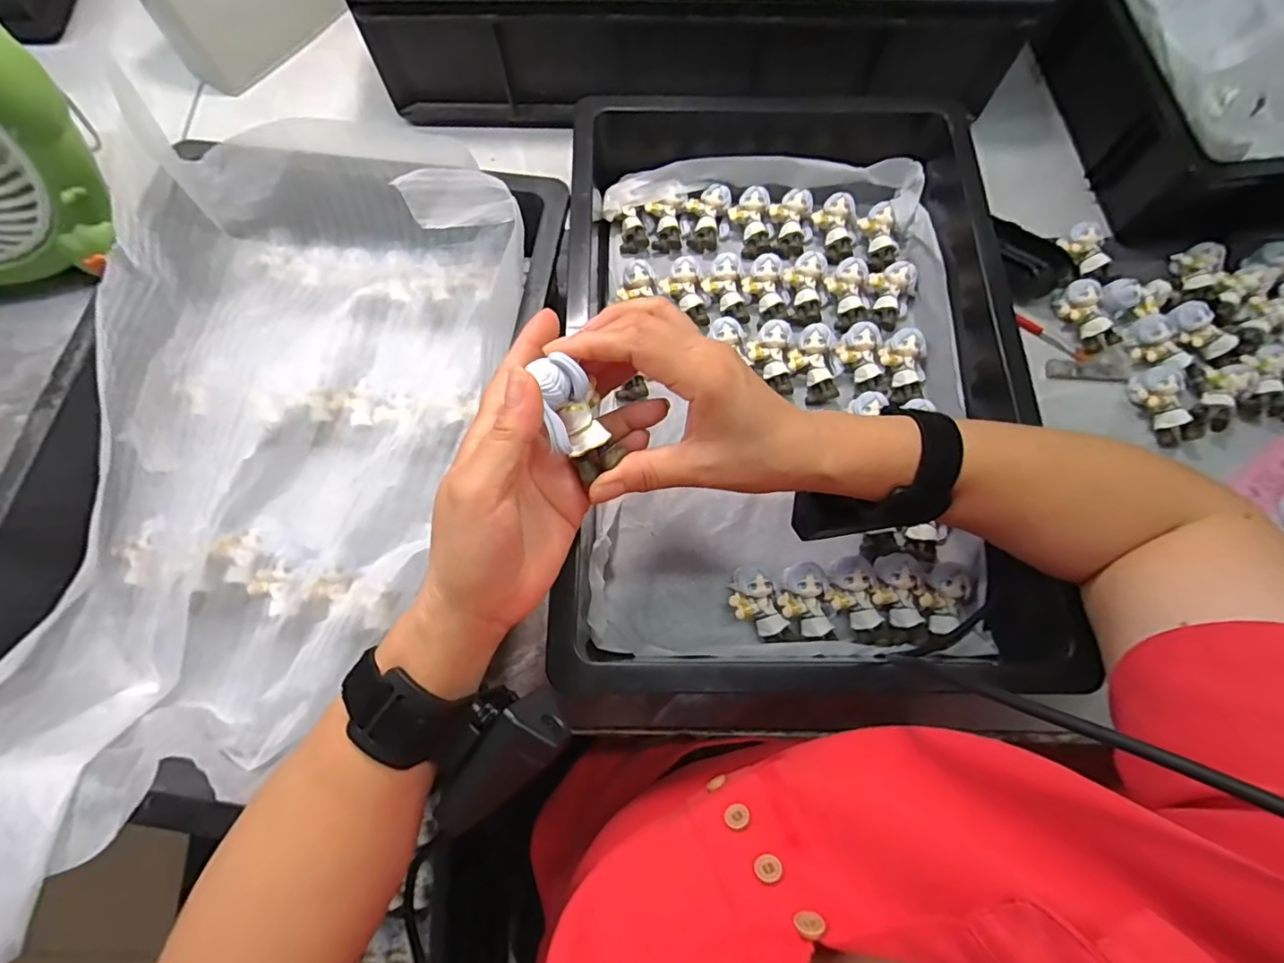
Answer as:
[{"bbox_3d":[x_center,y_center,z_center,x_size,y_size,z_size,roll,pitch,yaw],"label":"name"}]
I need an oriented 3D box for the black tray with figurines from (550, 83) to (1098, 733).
[{"bbox_3d":[0.109,-0.097,0.424,0.312,0.109,0.532,-4,73,-1],"label":"black tray with figurines"}]

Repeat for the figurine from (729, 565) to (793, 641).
[{"bbox_3d":[0.083,0.091,0.394,0.032,0.025,0.056,-26,75,-8],"label":"figurine"}]

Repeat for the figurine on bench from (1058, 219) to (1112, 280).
[{"bbox_3d":[0.399,-0.206,0.483,0.021,0.025,0.057,-17,73,-5],"label":"figurine on bench"}]

